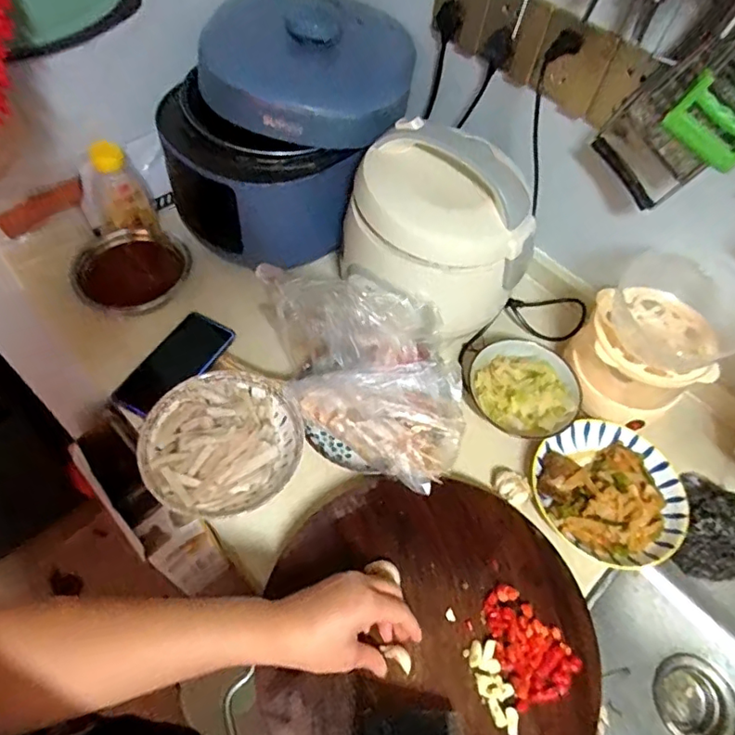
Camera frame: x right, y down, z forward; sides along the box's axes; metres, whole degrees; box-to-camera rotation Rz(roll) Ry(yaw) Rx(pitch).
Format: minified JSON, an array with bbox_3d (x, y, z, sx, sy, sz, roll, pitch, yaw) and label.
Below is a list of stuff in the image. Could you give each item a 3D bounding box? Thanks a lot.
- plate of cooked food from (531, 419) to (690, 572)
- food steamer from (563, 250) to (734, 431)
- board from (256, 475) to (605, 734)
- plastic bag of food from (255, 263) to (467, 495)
[{"bbox_3d":[0.281,0.139,0.630,0.162,0.043,0.167,1,56,-2],"label":"plate of cooked food"},{"bbox_3d":[0.339,-0.031,0.658,0.153,0.157,0.163,39,63,22],"label":"food steamer"},{"bbox_3d":[0.063,0.253,0.523,0.305,0.024,0.296,1,56,-2],"label":"board"},{"bbox_3d":[0.008,-0.004,0.621,0.257,0.115,0.166,37,62,21],"label":"plastic bag of food"}]

